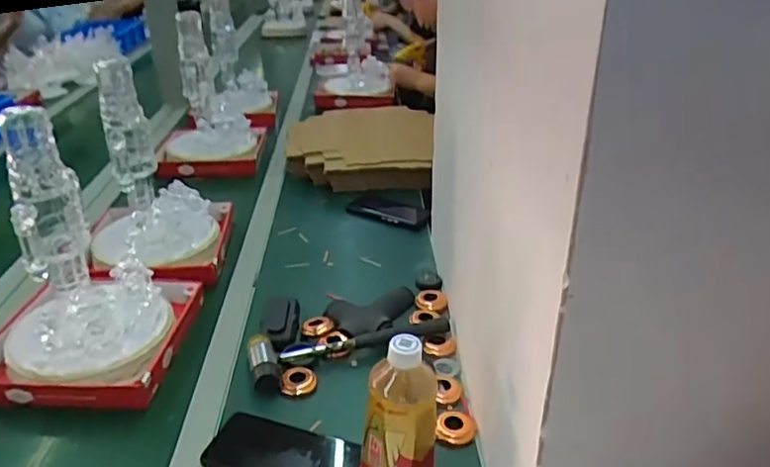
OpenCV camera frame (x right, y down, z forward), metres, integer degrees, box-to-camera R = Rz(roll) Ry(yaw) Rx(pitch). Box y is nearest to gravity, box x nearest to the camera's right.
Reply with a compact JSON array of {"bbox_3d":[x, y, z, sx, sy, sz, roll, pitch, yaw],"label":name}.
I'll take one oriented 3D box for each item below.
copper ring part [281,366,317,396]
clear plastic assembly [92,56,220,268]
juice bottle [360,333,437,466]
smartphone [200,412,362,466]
[{"bbox_3d":[-0.107,0.182,0.773,0.041,0.015,0.041,0,28,0],"label":"copper ring part"},{"bbox_3d":[-0.369,-0.101,0.959,0.185,0.299,0.146,-15,32,-26],"label":"clear plastic assembly"},{"bbox_3d":[0.013,0.176,0.590,0.069,0.170,0.055,3,28,7],"label":"juice bottle"},{"bbox_3d":[-0.106,0.228,0.660,0.157,0.010,0.083,7,29,14],"label":"smartphone"}]

